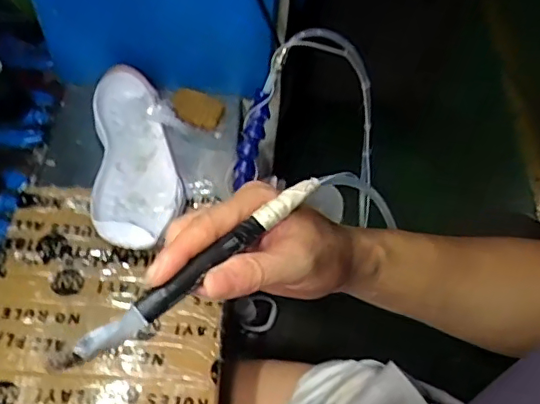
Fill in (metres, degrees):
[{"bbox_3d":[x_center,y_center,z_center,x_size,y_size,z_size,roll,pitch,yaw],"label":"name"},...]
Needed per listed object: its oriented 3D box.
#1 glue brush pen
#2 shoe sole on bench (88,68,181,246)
[{"bbox_3d":[-0.039,0.036,0.311,0.174,0.017,0.012,-37,61,-22],"label":"glue brush pen"},{"bbox_3d":[-0.161,-0.050,0.658,0.101,0.046,0.249,-15,56,-7],"label":"shoe sole on bench"}]

